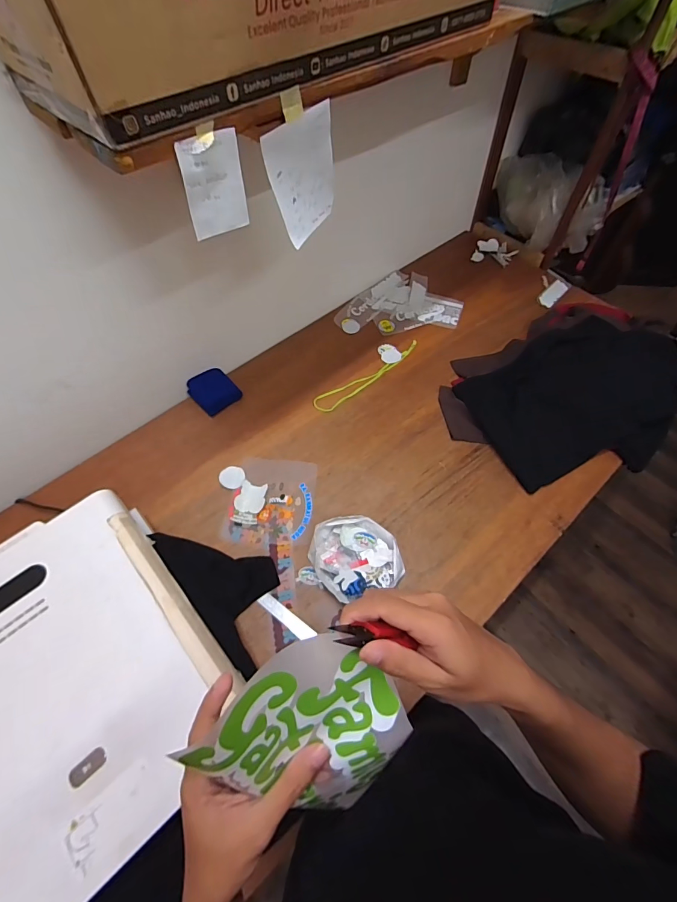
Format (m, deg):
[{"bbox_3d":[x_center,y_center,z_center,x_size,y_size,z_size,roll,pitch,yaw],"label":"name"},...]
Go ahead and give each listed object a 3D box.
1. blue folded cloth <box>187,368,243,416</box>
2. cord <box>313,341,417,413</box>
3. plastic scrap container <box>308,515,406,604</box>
[{"bbox_3d":[-0.338,-0.167,1.045,0.111,0.041,0.119,-38,67,-20],"label":"blue folded cloth"},{"bbox_3d":[0.089,-0.219,1.093,0.376,0.005,0.059,-35,66,-19],"label":"cord"},{"bbox_3d":[0.035,0.224,0.813,0.177,0.042,0.170,-15,61,-9],"label":"plastic scrap container"}]

